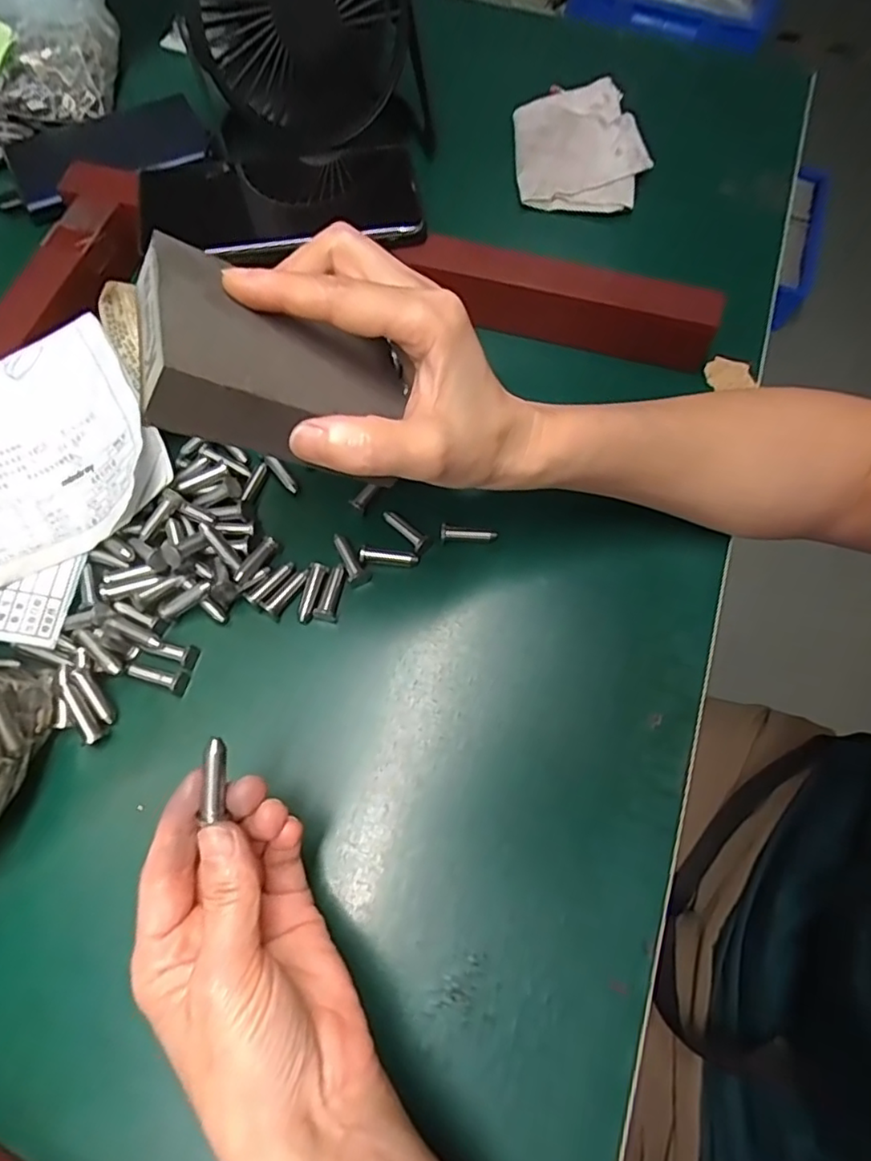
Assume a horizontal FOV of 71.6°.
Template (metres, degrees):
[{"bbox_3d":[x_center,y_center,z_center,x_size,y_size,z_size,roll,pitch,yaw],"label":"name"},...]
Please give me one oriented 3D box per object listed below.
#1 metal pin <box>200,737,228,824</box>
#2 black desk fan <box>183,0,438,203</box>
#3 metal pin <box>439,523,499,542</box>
[{"bbox_3d":[-0.077,0.069,0.211,0.007,0.007,0.028,1,96,-3],"label":"metal pin"},{"bbox_3d":[-0.080,-0.348,0.392,0.140,0.170,0.077,-17,70,-9],"label":"black desk fan"},{"bbox_3d":[0.018,-0.024,0.321,0.030,0.008,0.006,3,68,-2],"label":"metal pin"}]

